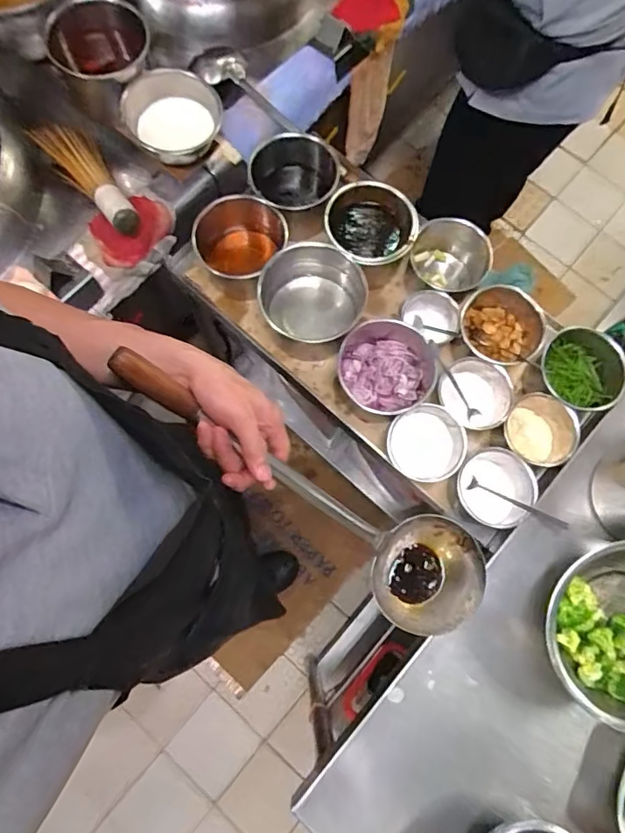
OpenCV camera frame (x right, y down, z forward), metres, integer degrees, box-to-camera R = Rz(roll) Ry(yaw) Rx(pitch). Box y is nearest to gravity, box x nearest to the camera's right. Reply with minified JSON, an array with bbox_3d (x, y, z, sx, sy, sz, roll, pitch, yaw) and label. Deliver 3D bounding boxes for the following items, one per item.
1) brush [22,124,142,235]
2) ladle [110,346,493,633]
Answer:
[{"bbox_3d":[-0.389,-0.423,0.885,0.087,0.062,0.294,-37,80,-9],"label":"brush"},{"bbox_3d":[0.000,0.093,0.558,0.491,0.091,0.136,37,77,-25],"label":"ladle"}]

